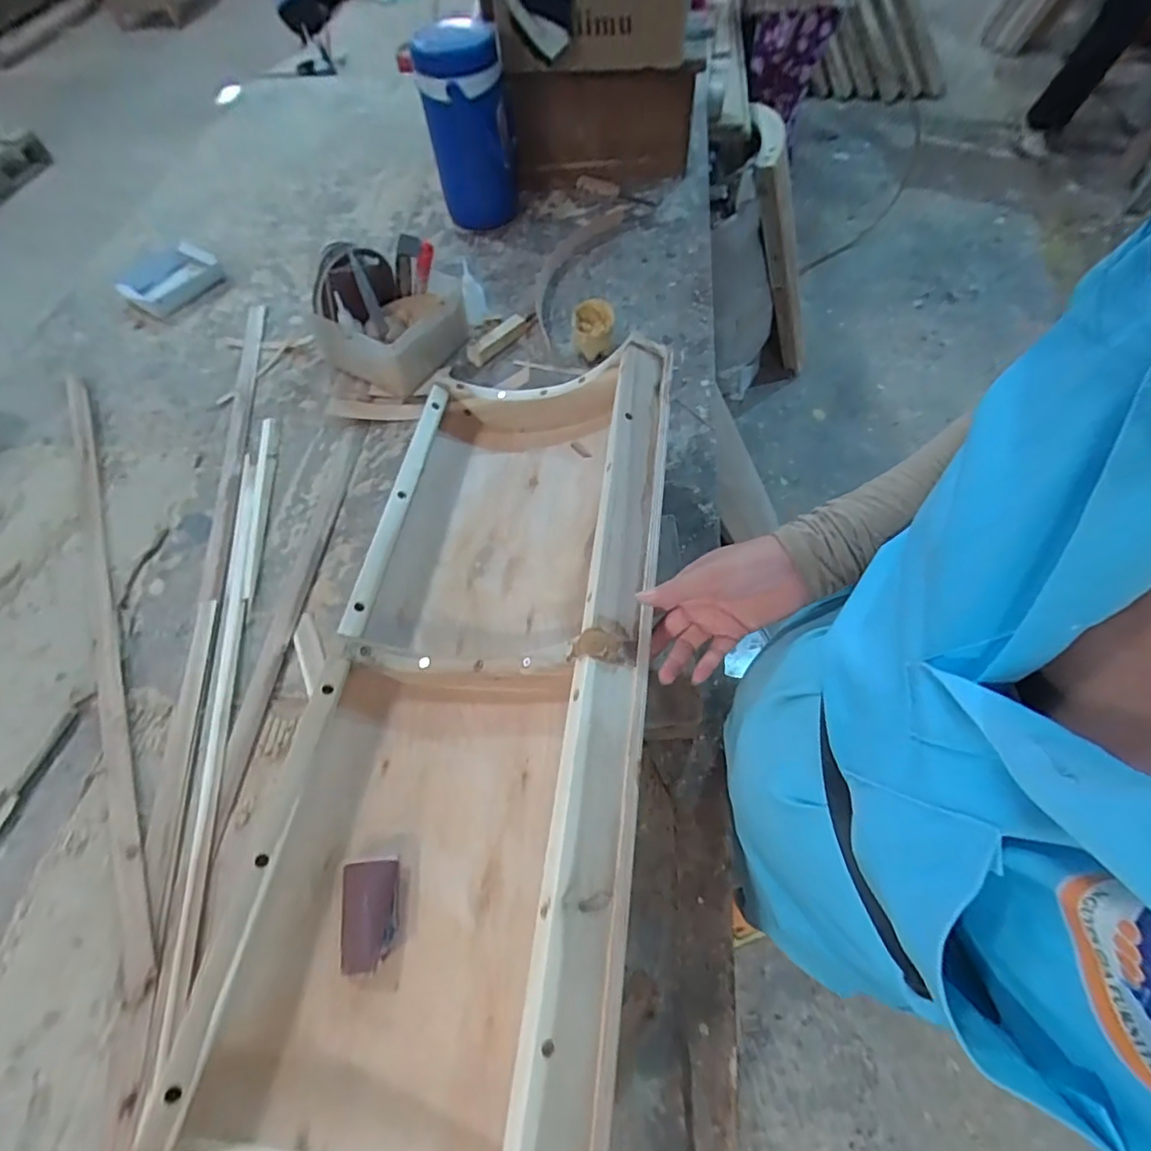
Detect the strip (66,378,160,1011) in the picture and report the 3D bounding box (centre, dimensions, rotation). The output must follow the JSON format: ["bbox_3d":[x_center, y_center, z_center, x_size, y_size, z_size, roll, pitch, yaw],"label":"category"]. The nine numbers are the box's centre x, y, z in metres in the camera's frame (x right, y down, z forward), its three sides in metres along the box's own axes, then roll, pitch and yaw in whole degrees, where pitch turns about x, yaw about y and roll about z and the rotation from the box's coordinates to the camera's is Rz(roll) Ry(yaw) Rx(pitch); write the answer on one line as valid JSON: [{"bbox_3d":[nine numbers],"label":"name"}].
[{"bbox_3d":[-0.509,0.029,0.603,0.029,0.017,0.761,-26,62,-12],"label":"strip"}]

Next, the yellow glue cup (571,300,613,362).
[{"bbox_3d":[0.024,-0.325,0.760,0.055,0.057,0.059,0,60,3],"label":"yellow glue cup"}]

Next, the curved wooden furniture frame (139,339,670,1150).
[{"bbox_3d":[-0.083,0.076,0.479,0.271,0.134,0.681,5,60,6],"label":"curved wooden furniture frame"}]

